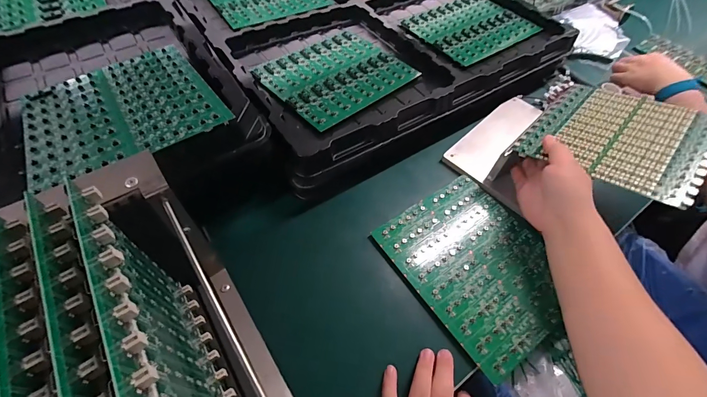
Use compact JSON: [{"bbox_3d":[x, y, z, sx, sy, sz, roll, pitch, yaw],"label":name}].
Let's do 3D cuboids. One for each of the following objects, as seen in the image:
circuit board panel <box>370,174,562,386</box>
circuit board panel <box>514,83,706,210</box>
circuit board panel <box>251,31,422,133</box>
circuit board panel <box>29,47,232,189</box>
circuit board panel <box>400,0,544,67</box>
[{"bbox_3d":[0.147,0.072,0.383,0.170,0.004,0.196,-30,62,-20],"label":"circuit board panel"},{"bbox_3d":[0.322,-0.079,0.393,0.188,0.005,0.162,-39,50,-25],"label":"circuit board panel"},{"bbox_3d":[-0.026,-0.188,0.484,0.197,0.006,0.164,-37,64,-24],"label":"circuit board panel"},{"bbox_3d":[-0.235,-0.093,0.329,0.165,0.004,0.190,-32,55,-20],"label":"circuit board panel"},{"bbox_3d":[0.208,-0.310,0.582,0.190,0.006,0.166,-30,62,-20],"label":"circuit board panel"}]

